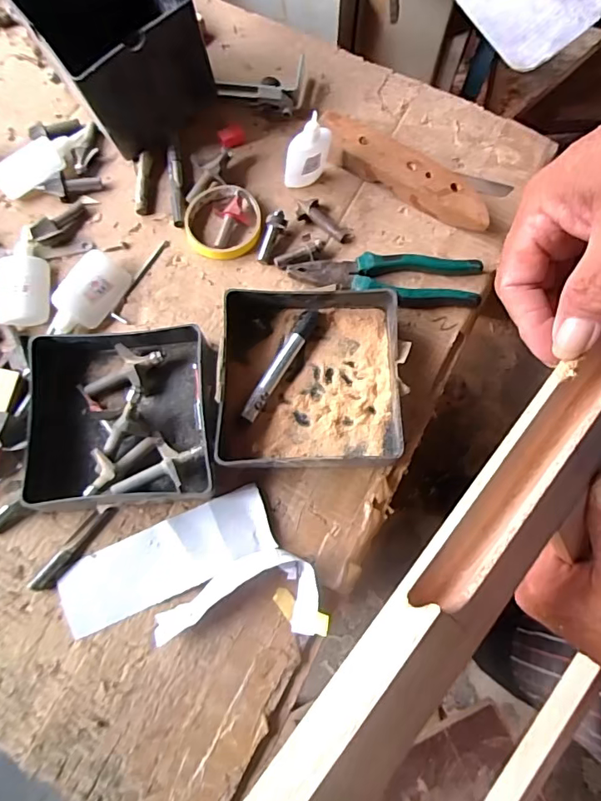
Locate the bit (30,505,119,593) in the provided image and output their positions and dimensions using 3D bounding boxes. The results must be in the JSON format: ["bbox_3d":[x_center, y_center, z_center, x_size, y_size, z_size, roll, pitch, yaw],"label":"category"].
[{"bbox_3d":[-0.208,0.134,0.451,0.015,0.012,0.093,38,78,9],"label":"bit"}]

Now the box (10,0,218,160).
[{"bbox_3d":[-0.189,-0.362,0.520,0.129,0.139,0.134,-37,79,-10],"label":"box"}]

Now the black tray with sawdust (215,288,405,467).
[{"bbox_3d":[0.009,-0.026,0.479,0.166,0.043,0.176,0,75,-1],"label":"black tray with sawdust"}]

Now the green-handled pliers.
[{"bbox_3d":[0.091,-0.127,0.519,0.195,0.019,0.056,-1,75,-1],"label":"green-handled pliers"}]

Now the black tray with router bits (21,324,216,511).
[{"bbox_3d":[-0.169,0.012,0.469,0.174,0.043,0.170,-5,75,-2],"label":"black tray with router bits"}]

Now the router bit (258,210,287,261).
[{"bbox_3d":[-0.030,-0.174,0.528,0.021,0.017,0.054,23,98,5],"label":"router bit"}]

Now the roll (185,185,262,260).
[{"bbox_3d":[-0.083,-0.194,0.537,0.082,0.016,0.084,0,75,-1],"label":"roll"}]

